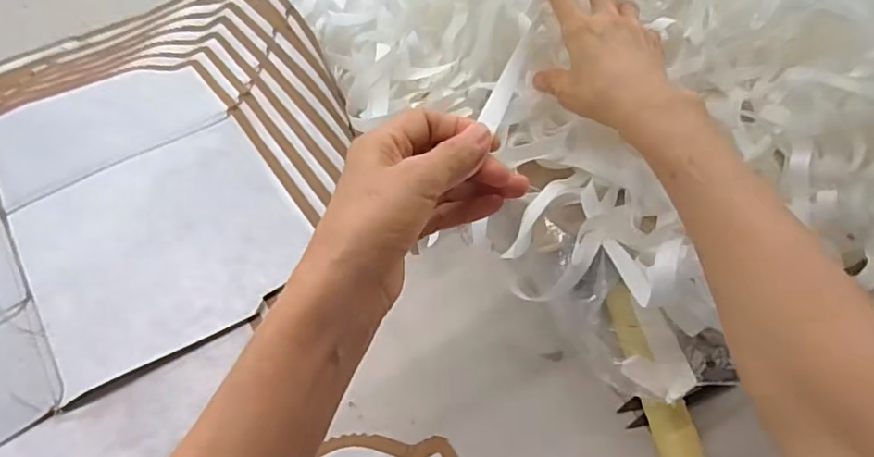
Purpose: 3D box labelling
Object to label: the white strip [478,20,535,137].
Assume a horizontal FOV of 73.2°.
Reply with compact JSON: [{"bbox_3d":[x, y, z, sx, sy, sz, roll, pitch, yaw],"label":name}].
[{"bbox_3d":[0.051,-0.103,0.376,0.012,0.005,0.132,39,44,-13],"label":"white strip"}]

